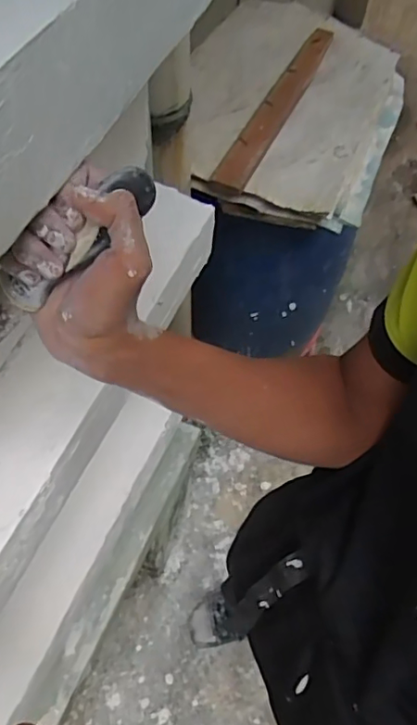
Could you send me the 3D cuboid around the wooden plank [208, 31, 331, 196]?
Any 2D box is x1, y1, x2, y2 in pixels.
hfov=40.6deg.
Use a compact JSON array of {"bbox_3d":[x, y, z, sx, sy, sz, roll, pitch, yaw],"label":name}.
[{"bbox_3d":[0.133,-0.487,1.050,0.059,0.022,0.513,22,60,10],"label":"wooden plank"}]

